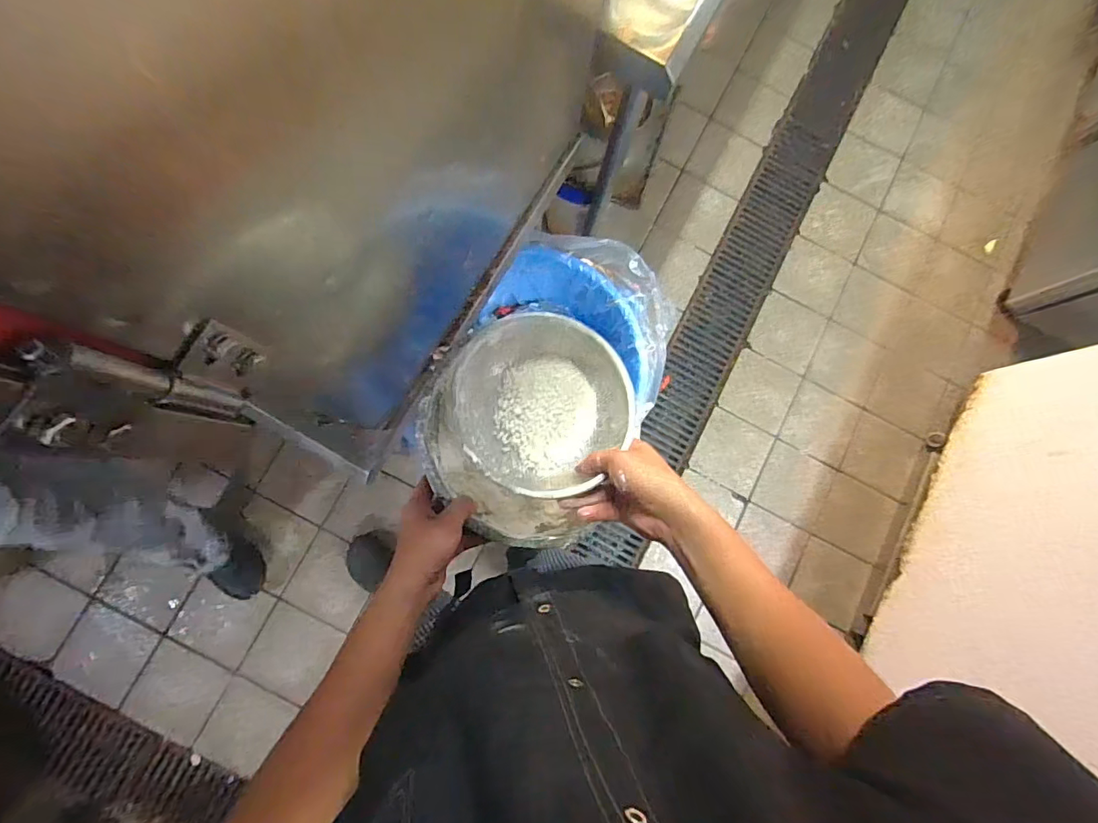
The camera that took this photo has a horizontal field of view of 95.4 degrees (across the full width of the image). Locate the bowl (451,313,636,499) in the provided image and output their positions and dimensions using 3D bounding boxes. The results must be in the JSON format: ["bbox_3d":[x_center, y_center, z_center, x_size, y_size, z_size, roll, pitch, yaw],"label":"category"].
[{"bbox_3d":[-0.012,-0.012,0.537,0.193,0.062,0.180,1,81,-4],"label":"bowl"}]

